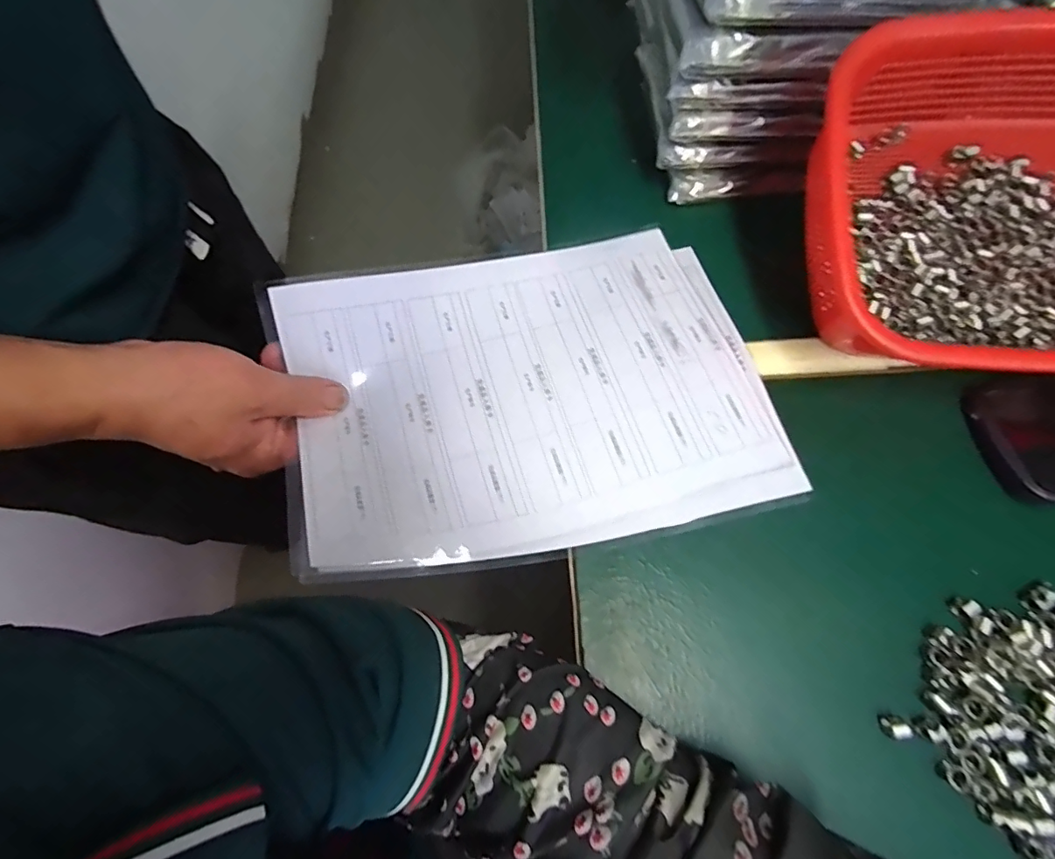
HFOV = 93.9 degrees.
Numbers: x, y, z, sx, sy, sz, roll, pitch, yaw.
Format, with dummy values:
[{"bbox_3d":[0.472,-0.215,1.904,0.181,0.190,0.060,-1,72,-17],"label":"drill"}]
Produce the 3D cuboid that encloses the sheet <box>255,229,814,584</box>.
[{"bbox_3d":[0.004,-0.035,0.316,0.298,0.058,0.224,-15,66,-4],"label":"sheet"}]

